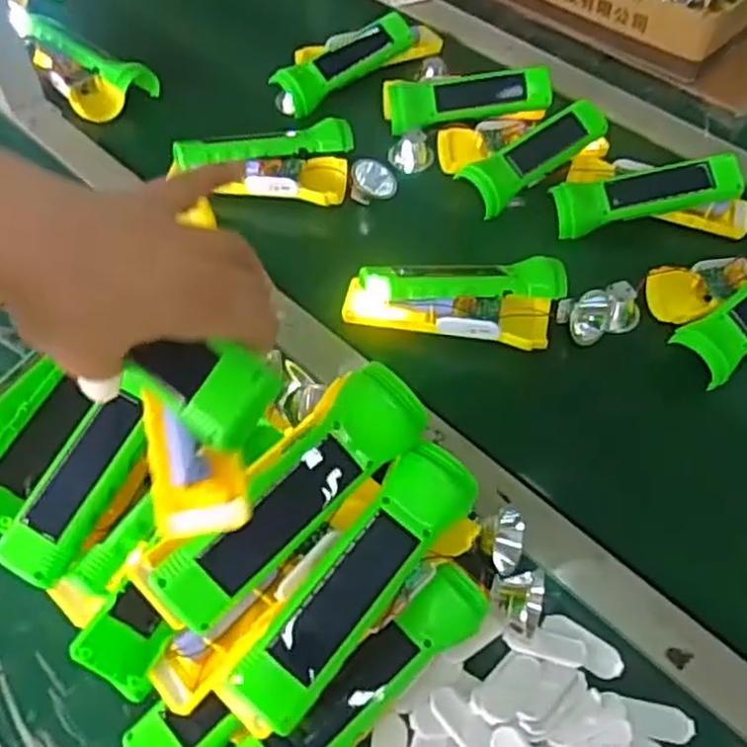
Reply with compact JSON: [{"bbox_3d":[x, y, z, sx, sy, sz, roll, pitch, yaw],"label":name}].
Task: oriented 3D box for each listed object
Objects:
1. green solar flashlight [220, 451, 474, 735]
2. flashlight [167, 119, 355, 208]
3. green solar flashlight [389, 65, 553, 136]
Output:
[{"bbox_3d":[-0.009,0.111,0.391,0.041,0.028,0.166,35,72,21],"label":"green solar flashlight"},{"bbox_3d":[-0.103,-0.201,0.685,0.164,0.033,0.086,1,53,-1],"label":"flashlight"},{"bbox_3d":[0.100,-0.276,0.745,0.164,0.039,0.042,-10,54,-9],"label":"green solar flashlight"}]

